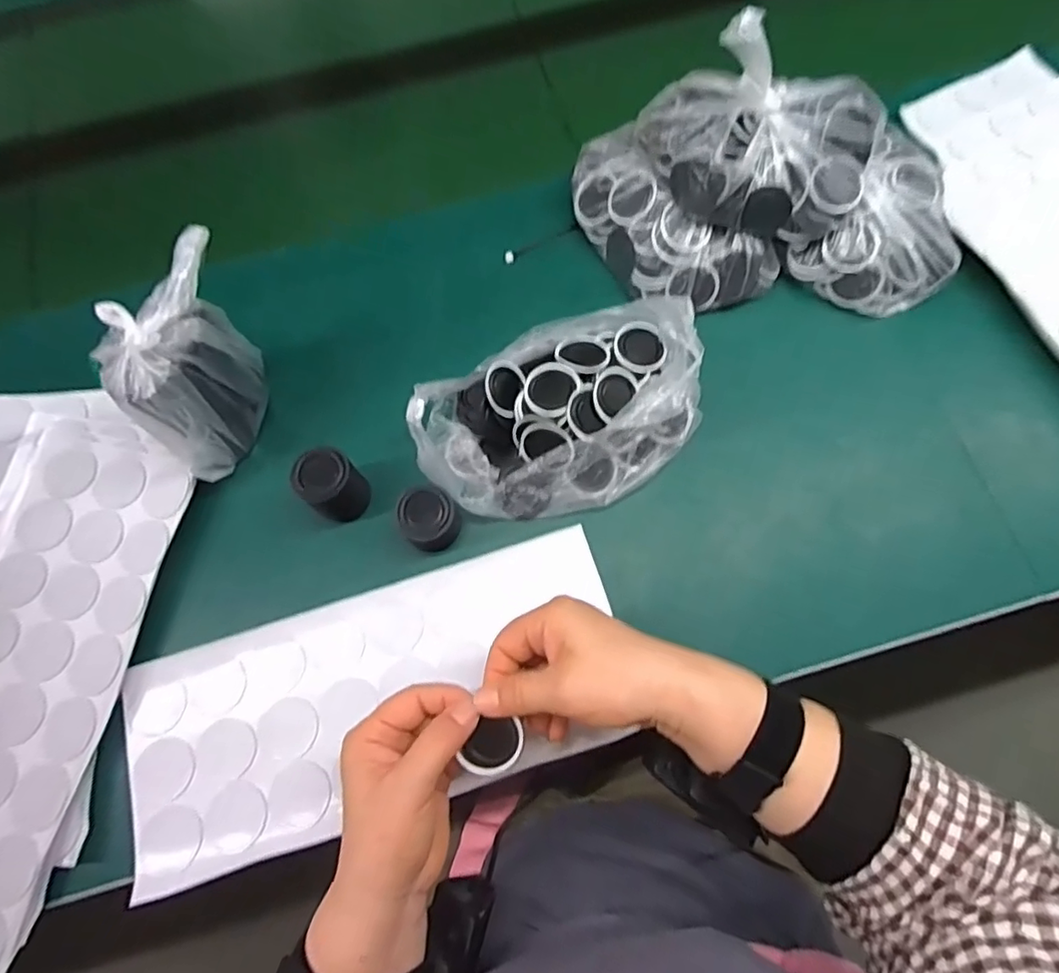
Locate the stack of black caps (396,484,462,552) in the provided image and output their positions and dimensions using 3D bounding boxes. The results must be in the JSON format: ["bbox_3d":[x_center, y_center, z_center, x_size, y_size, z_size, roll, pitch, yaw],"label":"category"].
[{"bbox_3d":[-0.070,0.023,0.413,0.037,0.045,0.037,30,76,10],"label":"stack of black caps"}]

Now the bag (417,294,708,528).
[{"bbox_3d":[0.023,-0.053,0.414,0.192,0.075,0.138,-40,76,-10],"label":"bag"}]

